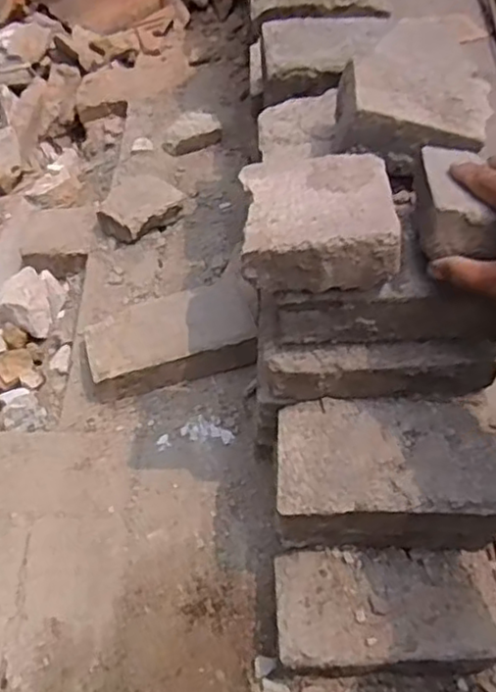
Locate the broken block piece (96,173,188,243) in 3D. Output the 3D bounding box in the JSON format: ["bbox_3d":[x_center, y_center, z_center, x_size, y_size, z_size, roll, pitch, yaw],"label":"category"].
[{"bbox_3d":[-0.162,-0.205,1.025,0.122,0.068,0.070,-31,57,-23],"label":"broken block piece"}]

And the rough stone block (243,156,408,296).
[{"bbox_3d":[0.051,-0.100,0.532,0.120,0.052,0.106,-2,51,-3],"label":"rough stone block"}]

